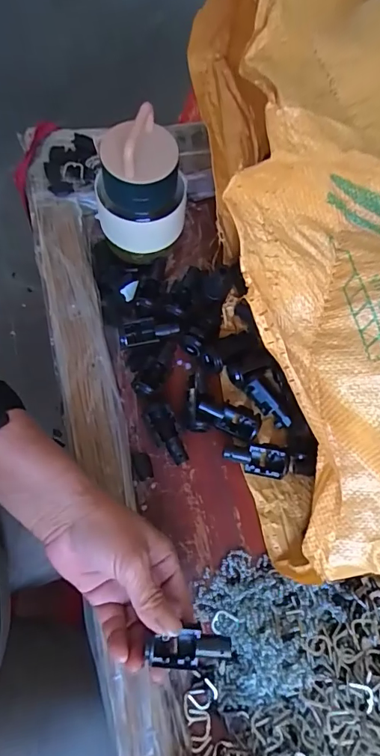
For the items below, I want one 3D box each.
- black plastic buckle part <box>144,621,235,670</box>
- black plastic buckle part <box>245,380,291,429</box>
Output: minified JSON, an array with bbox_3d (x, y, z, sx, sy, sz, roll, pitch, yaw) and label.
[{"bbox_3d":[-0.001,0.169,0.286,0.051,0.016,0.023,-7,71,-2],"label":"black plastic buckle part"},{"bbox_3d":[0.067,0.023,0.386,0.011,0.014,0.049,-43,101,-16],"label":"black plastic buckle part"}]

